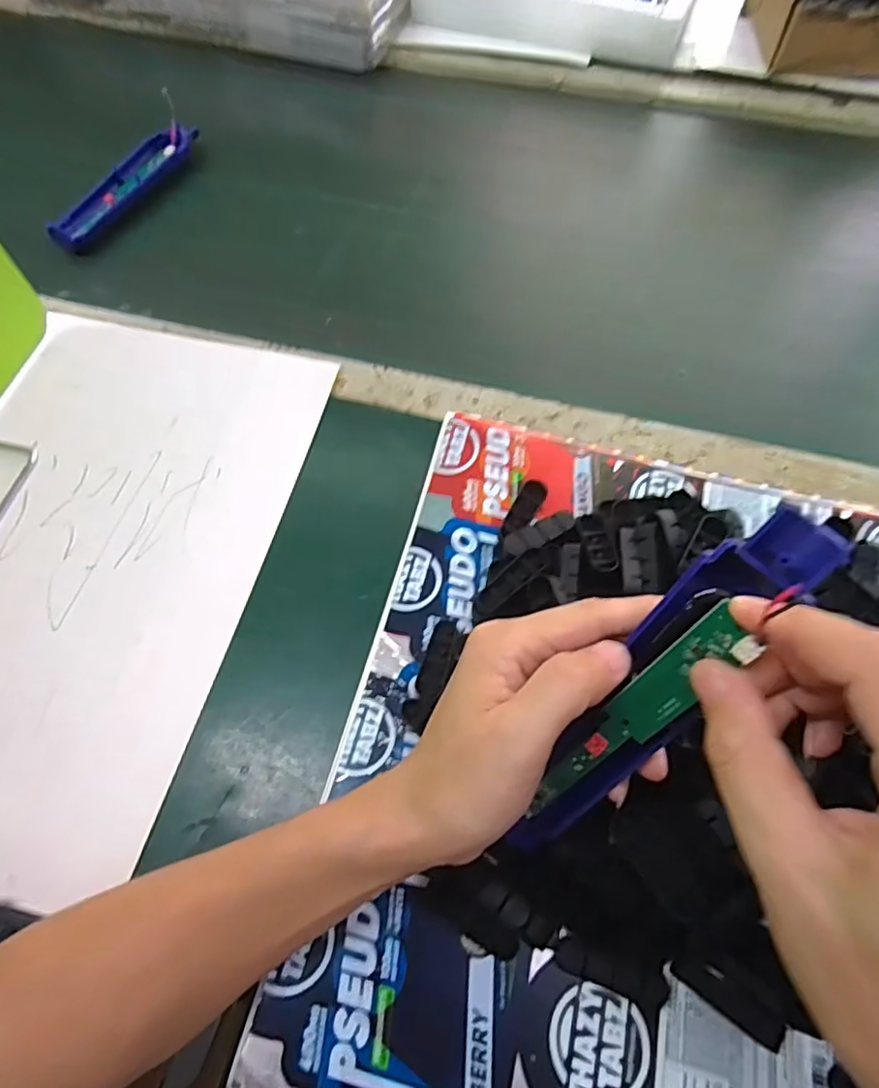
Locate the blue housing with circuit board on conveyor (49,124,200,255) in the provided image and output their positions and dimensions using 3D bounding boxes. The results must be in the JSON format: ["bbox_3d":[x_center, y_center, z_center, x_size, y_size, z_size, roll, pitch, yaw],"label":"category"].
[{"bbox_3d":[-0.280,-0.324,0.543,0.038,0.010,0.170,30,71,-7],"label":"blue housing with circuit board on conveyor"}]

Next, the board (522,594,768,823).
[{"bbox_3d":[0.072,0.071,0.233,0.019,0.126,0.008,45,38,20],"label":"board"}]

